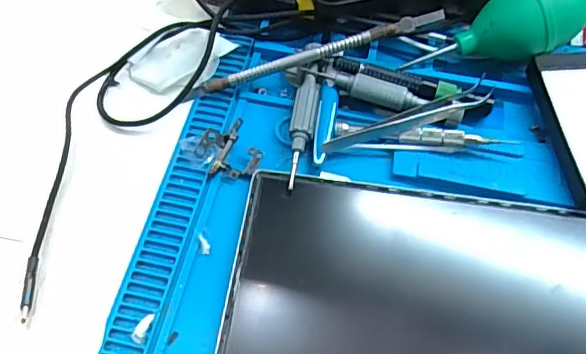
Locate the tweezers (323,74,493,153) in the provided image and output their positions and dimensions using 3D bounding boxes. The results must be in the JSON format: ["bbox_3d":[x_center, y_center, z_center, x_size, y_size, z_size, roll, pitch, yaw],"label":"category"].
[{"bbox_3d":[0.073,-0.036,0.349,0.110,0.020,0.016,-17,60,-12],"label":"tweezers"}]

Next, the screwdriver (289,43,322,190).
[{"bbox_3d":[0.007,-0.041,0.349,0.014,0.013,0.103,7,58,3],"label":"screwdriver"}]

